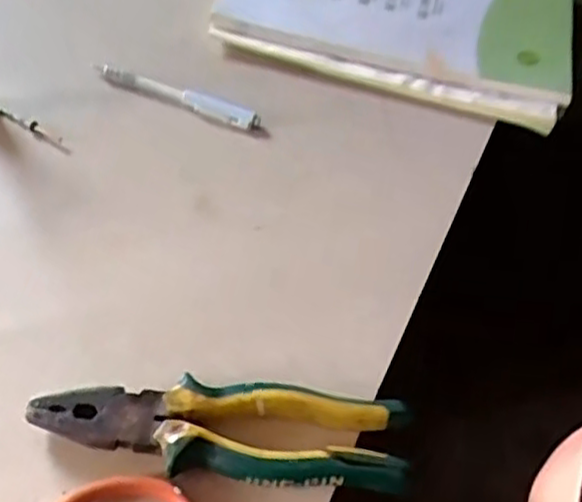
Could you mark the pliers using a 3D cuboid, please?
[{"bbox_3d":[-0.035,0.093,0.371,0.188,0.024,0.050,7,51,0],"label":"pliers"}]

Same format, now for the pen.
[{"bbox_3d":[-0.088,-0.122,0.543,0.135,0.016,0.012,22,53,11],"label":"pen"}]

